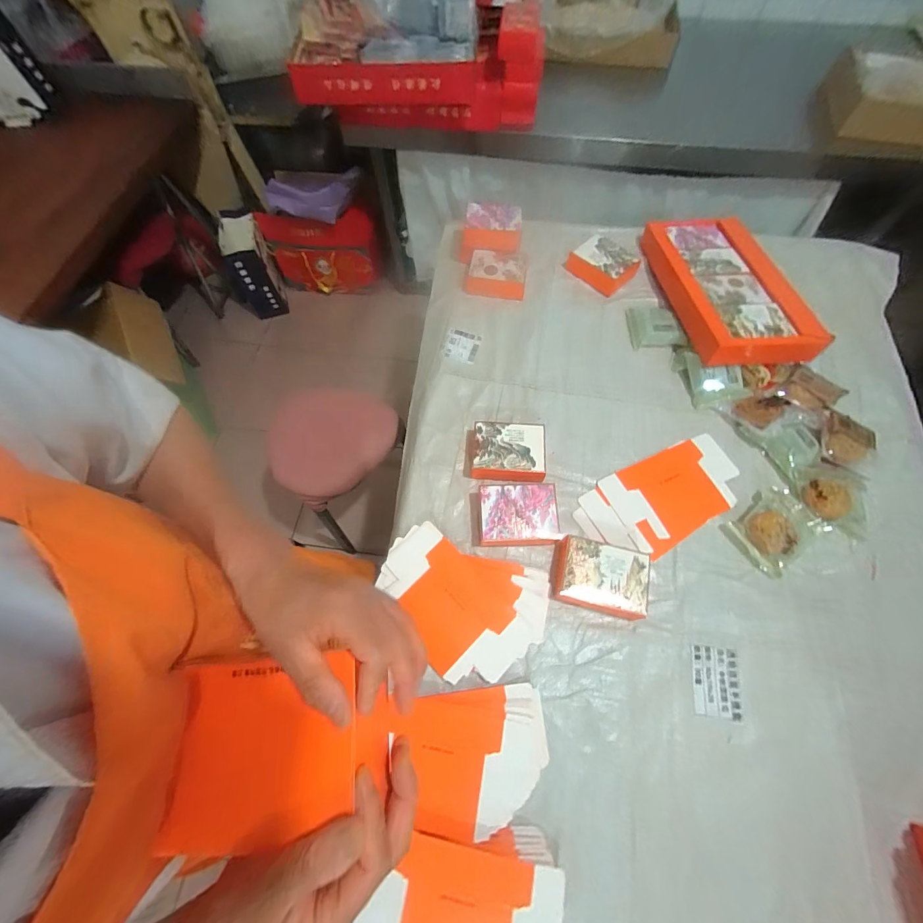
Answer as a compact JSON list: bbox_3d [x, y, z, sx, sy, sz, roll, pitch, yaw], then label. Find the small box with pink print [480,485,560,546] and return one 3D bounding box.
[{"bbox_3d":[0.097,0.091,0.673,0.129,0.054,0.094,0,66,1],"label":"small box with pink print"}]

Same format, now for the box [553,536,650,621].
[{"bbox_3d":[0.221,0.185,0.624,0.138,0.050,0.103,13,66,7],"label":"box"}]

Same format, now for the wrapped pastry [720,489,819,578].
[{"bbox_3d":[0.527,0.116,0.660,0.121,0.026,0.105,-34,69,-13],"label":"wrapped pastry"}]

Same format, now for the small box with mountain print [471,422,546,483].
[{"bbox_3d":[0.084,-0.011,0.723,0.132,0.054,0.112,4,66,3],"label":"small box with mountain print"}]

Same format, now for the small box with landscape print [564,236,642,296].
[{"bbox_3d":[0.329,-0.462,0.916,0.149,0.049,0.114,41,73,17],"label":"small box with landscape print"}]

